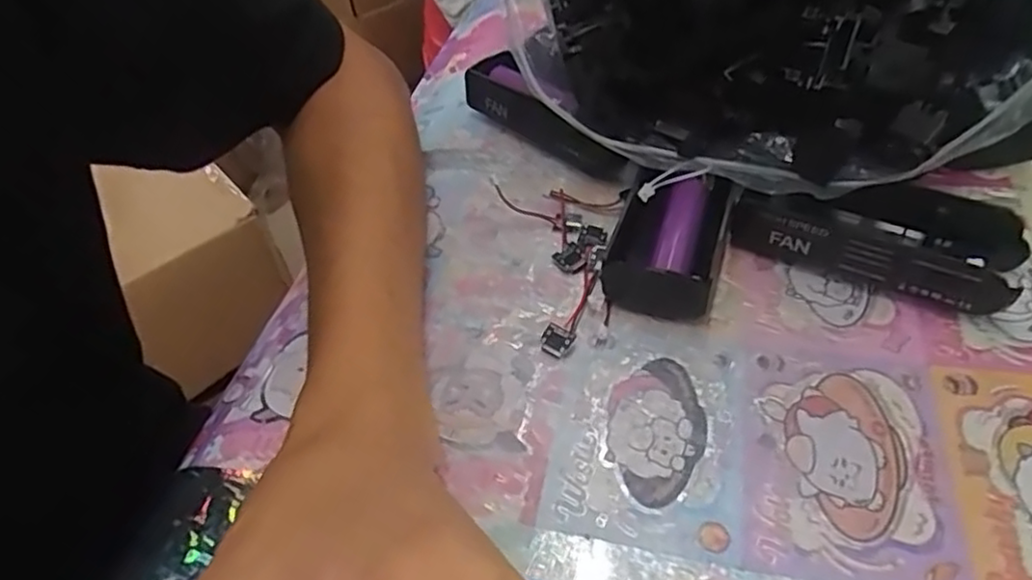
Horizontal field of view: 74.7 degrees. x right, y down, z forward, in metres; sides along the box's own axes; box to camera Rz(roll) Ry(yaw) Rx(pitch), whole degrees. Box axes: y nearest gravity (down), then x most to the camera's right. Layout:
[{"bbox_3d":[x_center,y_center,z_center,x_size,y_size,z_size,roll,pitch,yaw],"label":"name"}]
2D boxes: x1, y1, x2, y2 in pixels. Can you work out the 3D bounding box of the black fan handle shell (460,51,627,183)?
[{"bbox_3d":[0.017,-0.089,0.356,0.024,0.034,0.113,-33,53,-23],"label":"black fan handle shell"}]

